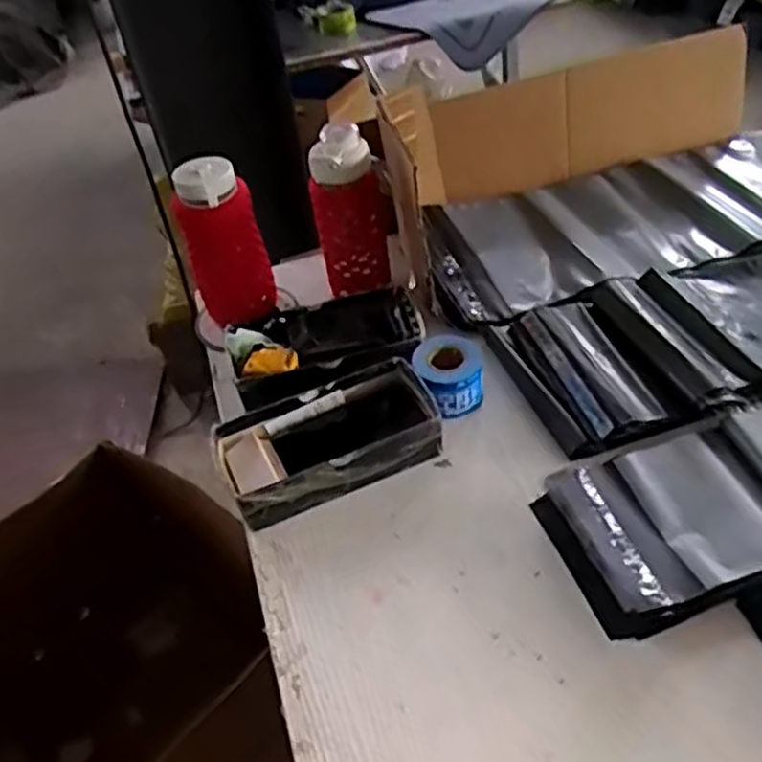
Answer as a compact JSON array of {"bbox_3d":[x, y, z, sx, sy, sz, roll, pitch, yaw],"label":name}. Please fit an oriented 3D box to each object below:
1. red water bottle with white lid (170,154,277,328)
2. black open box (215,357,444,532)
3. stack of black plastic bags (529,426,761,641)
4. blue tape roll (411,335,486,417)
[{"bbox_3d":[-0.188,-0.160,0.891,0.087,0.207,0.078,-13,44,-6],"label":"red water bottle with white lid"},{"bbox_3d":[-0.052,0.060,0.759,0.214,0.052,0.111,-21,44,-11],"label":"black open box"},{"bbox_3d":[0.259,0.123,0.657,0.197,0.051,0.160,-17,45,-10],"label":"stack of black plastic bags"},{"bbox_3d":[0.075,-0.007,0.808,0.071,0.050,0.082,-6,44,2],"label":"blue tape roll"}]

